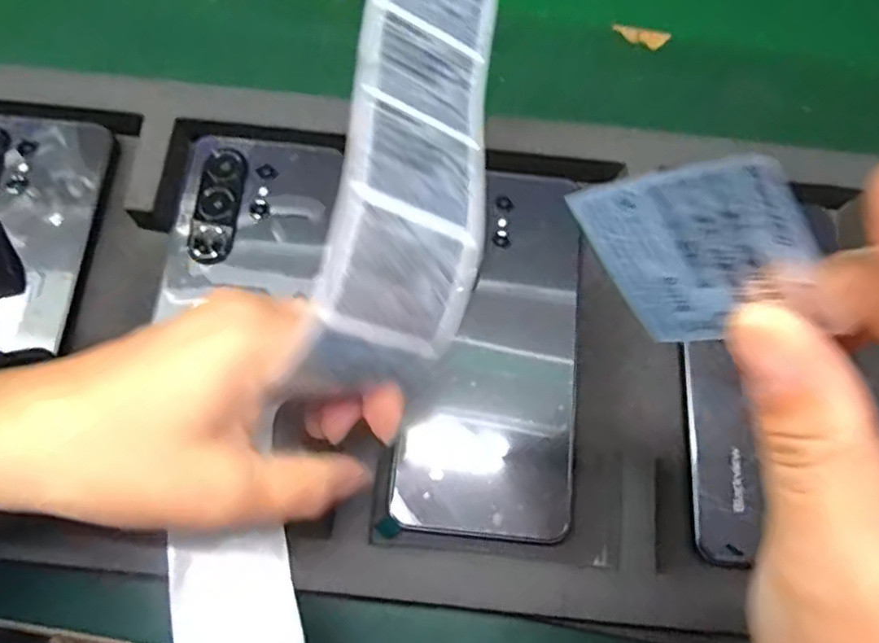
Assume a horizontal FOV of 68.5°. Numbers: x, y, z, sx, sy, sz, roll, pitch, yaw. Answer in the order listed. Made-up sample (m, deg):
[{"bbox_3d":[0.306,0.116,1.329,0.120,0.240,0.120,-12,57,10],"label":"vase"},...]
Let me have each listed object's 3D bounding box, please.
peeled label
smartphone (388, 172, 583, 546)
[{"bbox_3d":[0.046,-0.011,0.113,0.039,0.036,0.004,49,57,-27],"label":"peeled label"},{"bbox_3d":[0.026,0.011,0.295,0.076,0.012,0.166,6,72,0],"label":"smartphone"}]

